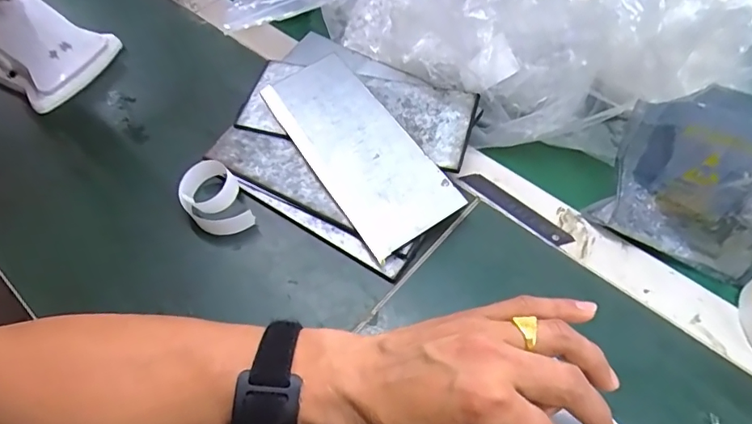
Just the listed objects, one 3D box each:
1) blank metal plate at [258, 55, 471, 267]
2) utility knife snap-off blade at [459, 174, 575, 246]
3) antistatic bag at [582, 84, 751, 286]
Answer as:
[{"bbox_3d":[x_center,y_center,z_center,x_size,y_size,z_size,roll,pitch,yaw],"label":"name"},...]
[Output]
[{"bbox_3d":[-0.017,-0.058,0.419,0.086,0.008,0.204,-32,65,-13],"label":"blank metal plate"},{"bbox_3d":[0.115,-0.003,0.405,0.098,0.004,0.015,38,78,22],"label":"utility knife snap-off blade"},{"bbox_3d":[0.232,-0.022,0.344,0.118,0.127,0.028,19,36,15],"label":"antistatic bag"}]

